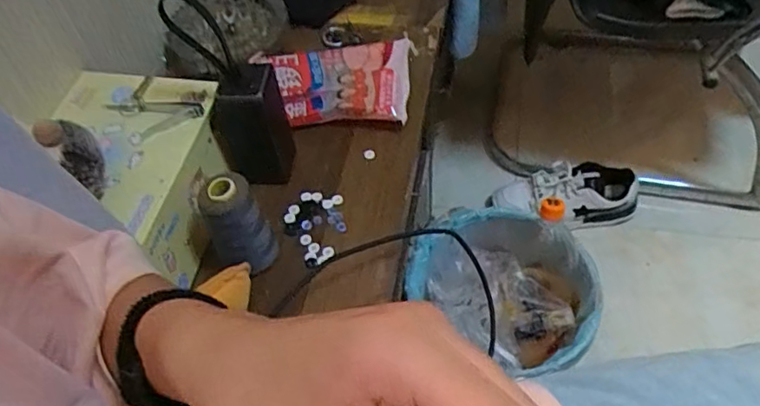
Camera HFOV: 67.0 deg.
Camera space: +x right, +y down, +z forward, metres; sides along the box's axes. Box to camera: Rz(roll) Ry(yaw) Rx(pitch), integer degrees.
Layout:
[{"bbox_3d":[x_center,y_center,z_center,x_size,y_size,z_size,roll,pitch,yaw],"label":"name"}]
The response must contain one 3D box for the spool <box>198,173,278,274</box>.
[{"bbox_3d":[-0.130,0.022,0.518,0.051,0.095,0.044,-27,56,-14],"label":"spool"}]

